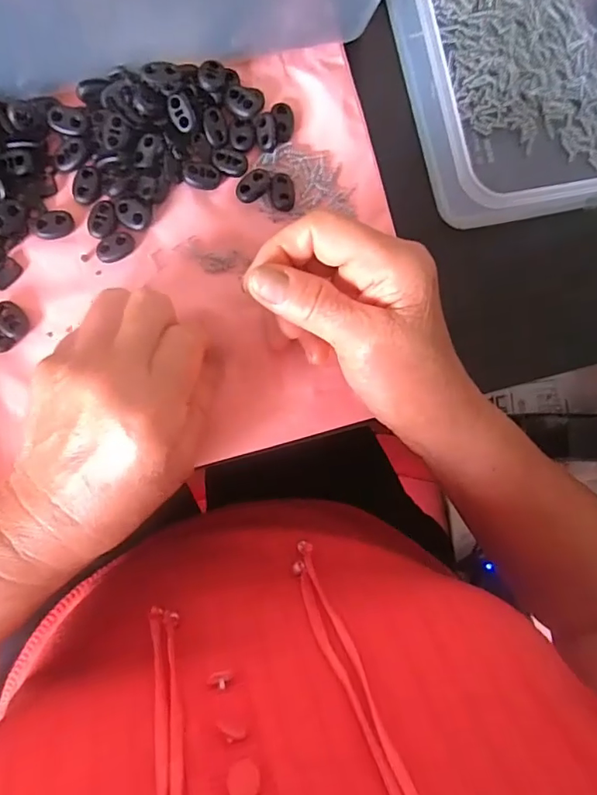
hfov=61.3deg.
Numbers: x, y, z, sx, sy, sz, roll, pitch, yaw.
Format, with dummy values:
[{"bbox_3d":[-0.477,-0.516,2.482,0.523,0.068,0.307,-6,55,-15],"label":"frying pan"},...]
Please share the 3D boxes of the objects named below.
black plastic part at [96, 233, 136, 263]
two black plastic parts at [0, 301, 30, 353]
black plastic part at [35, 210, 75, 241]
[{"bbox_3d":[-0.103,-0.085,0.283,0.021,0.006,0.013,-29,93,-7],"label":"black plastic part"},{"bbox_3d":[-0.161,-0.039,0.275,0.026,0.005,0.021,-41,95,-6],"label":"two black plastic parts"},{"bbox_3d":[-0.136,-0.097,0.281,0.021,0.006,0.014,-21,92,-7],"label":"black plastic part"}]

